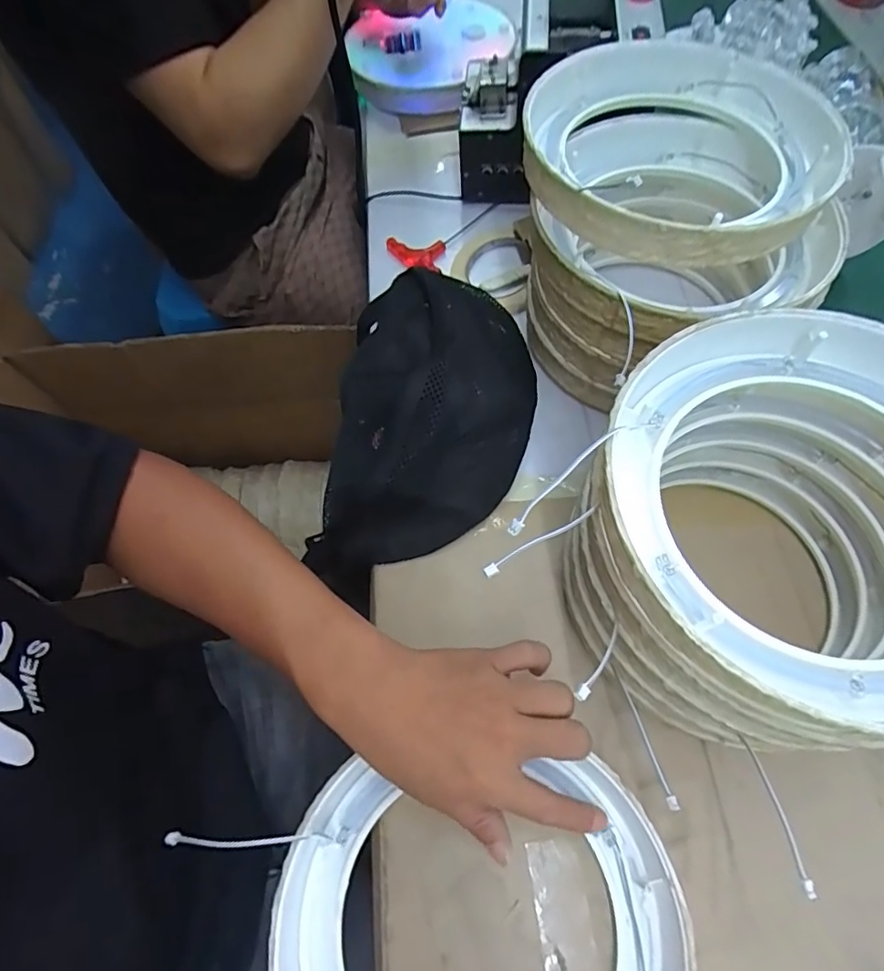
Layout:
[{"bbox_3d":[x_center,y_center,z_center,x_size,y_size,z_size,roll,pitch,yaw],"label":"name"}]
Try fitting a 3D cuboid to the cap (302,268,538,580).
[{"bbox_3d":[-0.009,-0.070,0.447,0.166,0.059,0.284,6,64,5],"label":"cap"}]

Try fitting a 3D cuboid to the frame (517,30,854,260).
[{"bbox_3d":[0.165,-0.245,0.389,0.213,0.035,0.221,-4,63,1],"label":"frame"}]

